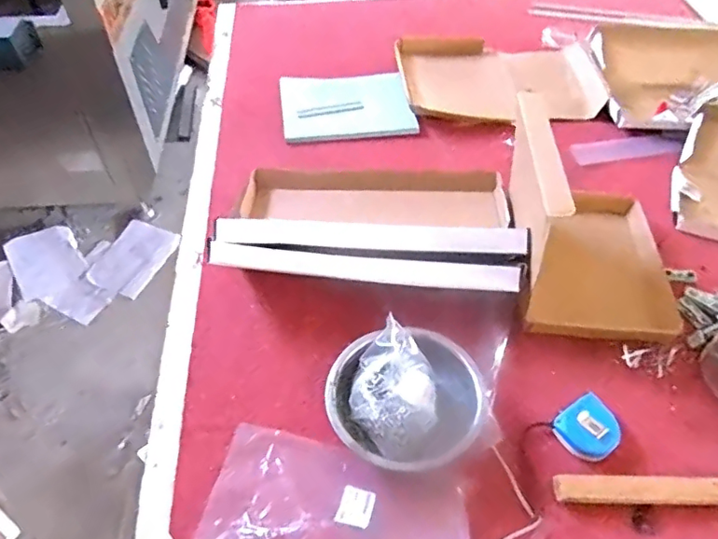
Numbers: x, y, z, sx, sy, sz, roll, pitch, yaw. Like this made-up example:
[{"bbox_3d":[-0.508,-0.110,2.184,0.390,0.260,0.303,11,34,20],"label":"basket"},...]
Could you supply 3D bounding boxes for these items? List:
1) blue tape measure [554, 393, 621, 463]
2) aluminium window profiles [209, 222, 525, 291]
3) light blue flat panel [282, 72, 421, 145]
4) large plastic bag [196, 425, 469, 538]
[{"bbox_3d":[0.273,0.192,0.652,0.068,0.030,0.063,-27,54,-22],"label":"blue tape measure"},{"bbox_3d":[0.012,-0.025,0.714,0.396,0.056,0.070,4,49,3],"label":"aluminium window profiles"},{"bbox_3d":[-0.023,-0.316,1.060,0.240,0.026,0.178,-4,49,-4],"label":"light blue flat panel"},{"bbox_3d":[-0.022,0.260,0.596,0.279,0.021,0.135,11,50,9],"label":"large plastic bag"}]

